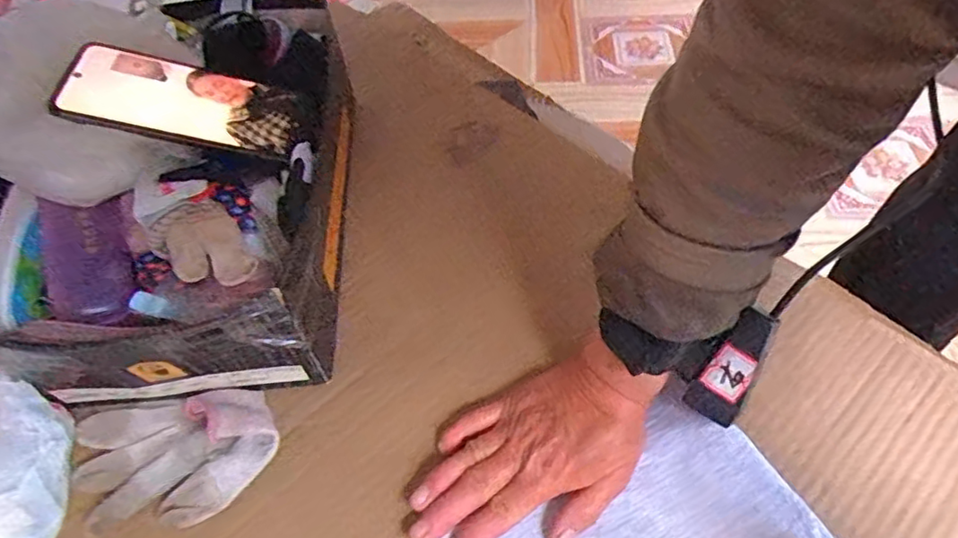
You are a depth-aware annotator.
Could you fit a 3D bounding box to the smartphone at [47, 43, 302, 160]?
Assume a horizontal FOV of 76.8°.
[{"bbox_3d":[-0.213,-0.123,0.440,0.157,0.006,0.080,9,55,-15],"label":"smartphone"}]

